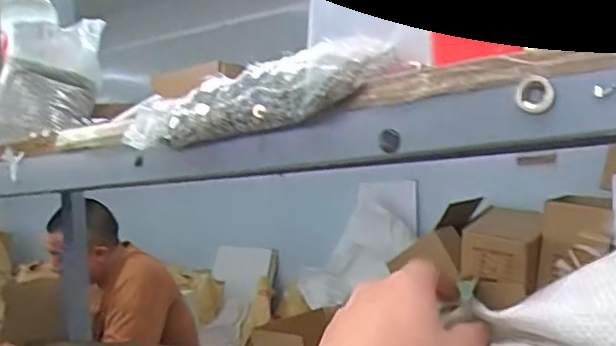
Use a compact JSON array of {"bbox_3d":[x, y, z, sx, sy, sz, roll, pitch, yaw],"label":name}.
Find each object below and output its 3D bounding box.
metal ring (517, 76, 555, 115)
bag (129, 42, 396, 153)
[{"bbox_3d":[0.114,-0.039,0.311,0.018,0.018,0.005,-3,0,27],"label":"metal ring"},{"bbox_3d":[-0.039,-0.050,0.420,0.184,0.052,0.068,-3,0,35],"label":"bag"}]

